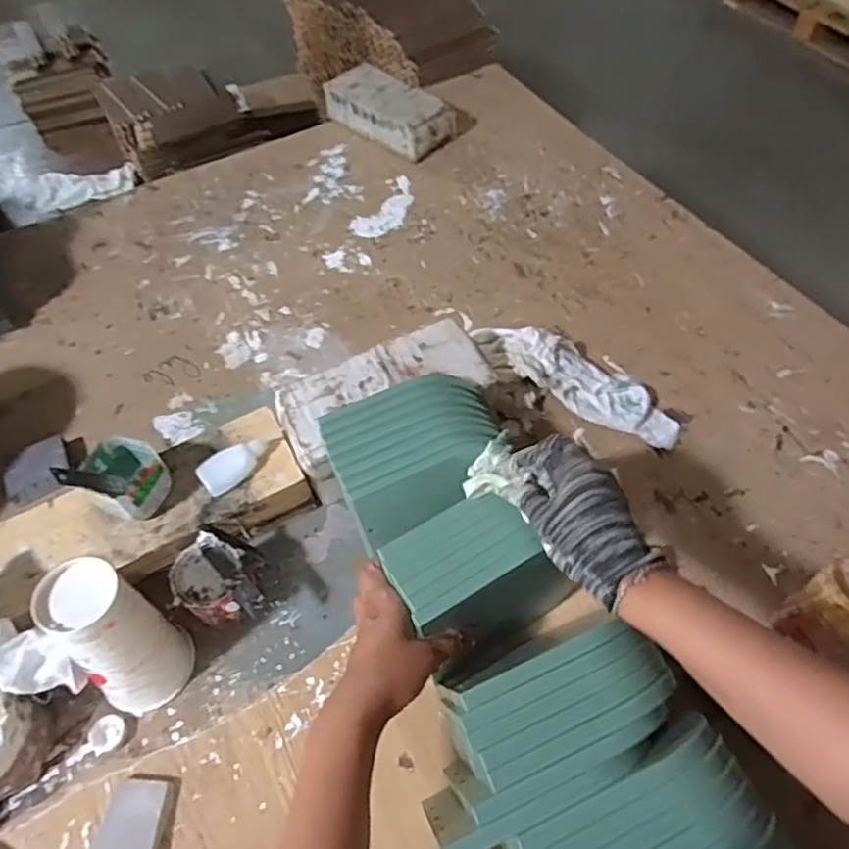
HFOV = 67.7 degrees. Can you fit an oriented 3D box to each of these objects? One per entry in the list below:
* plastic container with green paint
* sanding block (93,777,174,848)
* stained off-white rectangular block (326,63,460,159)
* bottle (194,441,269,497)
[{"bbox_3d":[-0.290,0.052,0.616,0.078,0.053,0.067,29,61,20],"label":"plastic container with green paint"},{"bbox_3d":[-0.241,0.331,0.521,0.056,0.010,0.069,3,56,6],"label":"sanding block"},{"bbox_3d":[-0.062,-0.523,1.054,0.220,0.076,0.111,36,65,25],"label":"stained off-white rectangular block"},{"bbox_3d":[-0.195,0.040,0.643,0.070,0.018,0.035,-34,61,-19],"label":"bottle"}]

